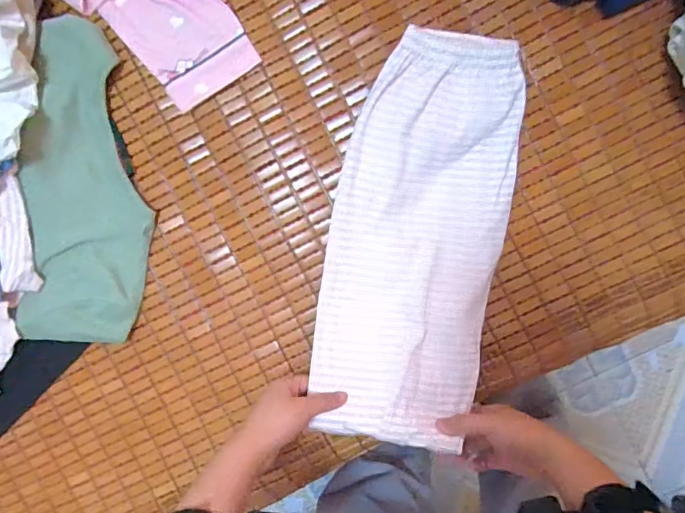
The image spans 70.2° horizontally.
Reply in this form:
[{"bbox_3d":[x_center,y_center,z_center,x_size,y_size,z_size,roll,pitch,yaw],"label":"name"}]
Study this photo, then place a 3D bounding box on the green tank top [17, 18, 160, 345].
[{"bbox_3d":[-0.286,-0.078,0.556,0.138,0.026,0.357,6,93,-6],"label":"green tank top"}]

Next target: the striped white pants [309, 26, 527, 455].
[{"bbox_3d":[0.078,-0.017,0.513,0.180,0.033,0.413,12,92,4],"label":"striped white pants"}]

